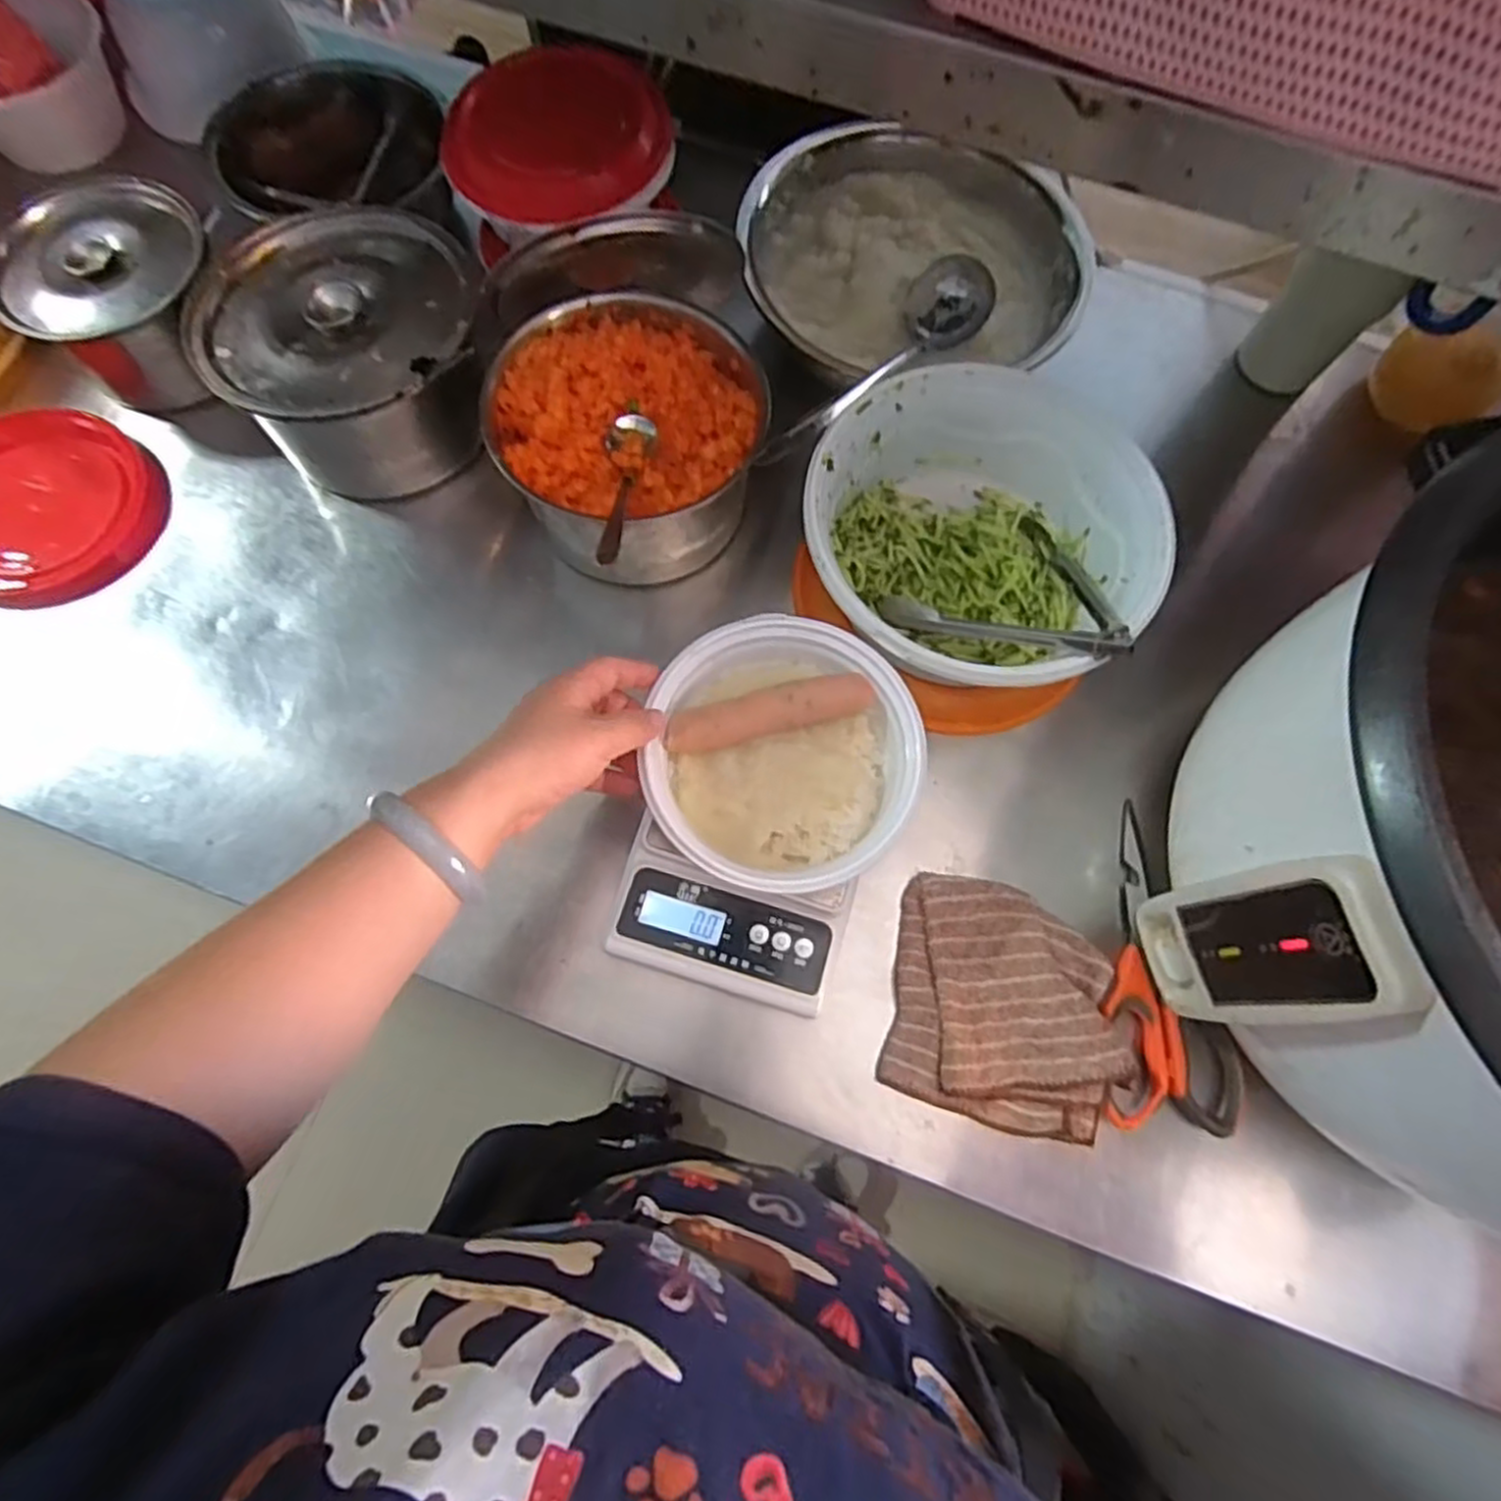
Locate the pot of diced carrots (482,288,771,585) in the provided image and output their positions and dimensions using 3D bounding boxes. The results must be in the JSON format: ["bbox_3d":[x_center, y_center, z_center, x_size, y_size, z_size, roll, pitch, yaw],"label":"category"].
[{"bbox_3d":[-0.086,-0.228,0.577,0.187,0.094,0.192,1,72,-2],"label":"pot of diced carrots"}]

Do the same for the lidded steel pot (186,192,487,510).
[{"bbox_3d":[-0.289,-0.290,0.572,0.209,0.106,0.186,44,76,11],"label":"lidded steel pot"}]

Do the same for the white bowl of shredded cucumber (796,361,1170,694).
[{"bbox_3d":[0.158,-0.148,0.549,0.234,0.100,0.231,1,72,-2],"label":"white bowl of shredded cucumber"}]

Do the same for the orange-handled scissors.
[{"bbox_3d":[0.280,0.144,0.522,0.088,0.025,0.208,11,67,-5],"label":"orange-handled scissors"}]

